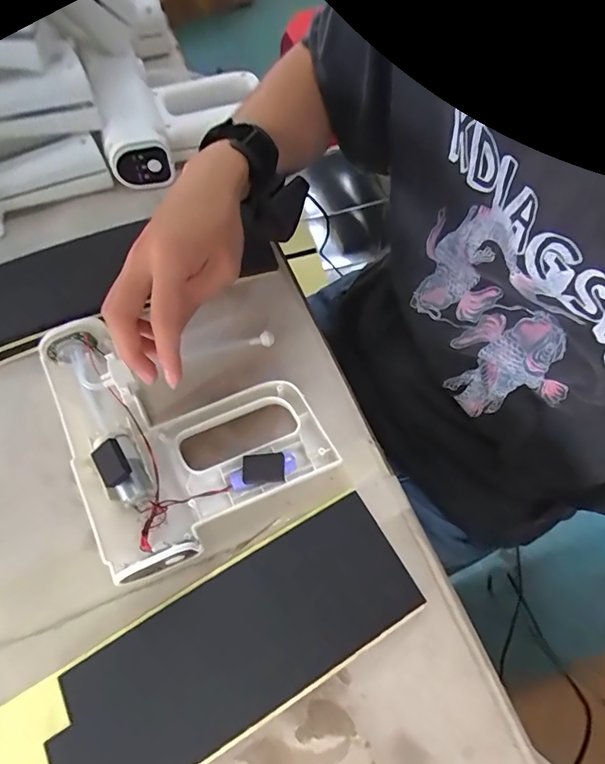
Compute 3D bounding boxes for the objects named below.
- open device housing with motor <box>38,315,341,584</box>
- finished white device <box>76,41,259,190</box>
[{"bbox_3d":[-0.101,0.025,0.377,0.187,0.040,0.221,-28,67,-12],"label":"open device housing with motor"},{"bbox_3d":[-0.134,-0.301,0.508,0.171,0.061,0.146,-15,65,-6],"label":"finished white device"}]

